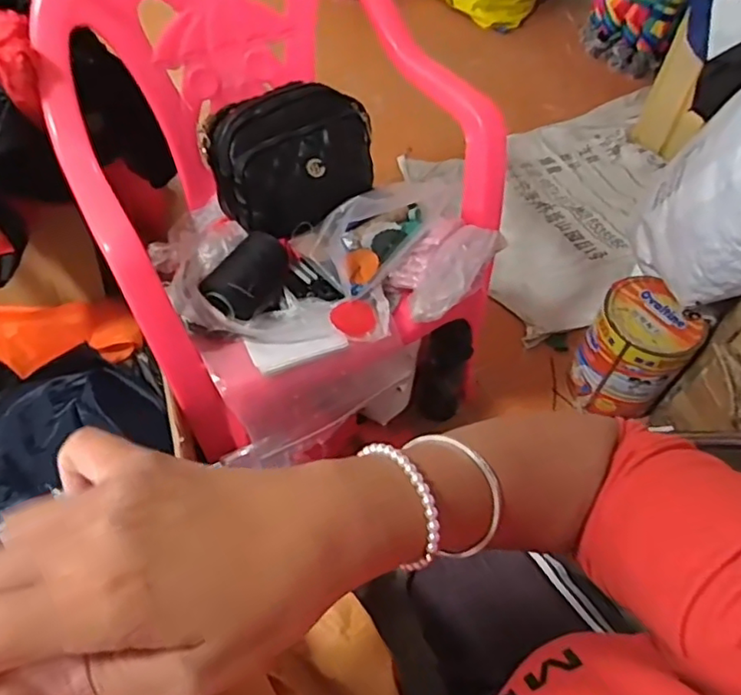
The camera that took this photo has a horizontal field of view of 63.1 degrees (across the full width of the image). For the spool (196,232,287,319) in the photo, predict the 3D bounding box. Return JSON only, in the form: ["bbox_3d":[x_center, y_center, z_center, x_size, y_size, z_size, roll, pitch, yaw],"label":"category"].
[{"bbox_3d":[-0.149,-0.086,0.728,0.069,0.060,0.118,18,55,10],"label":"spool"}]

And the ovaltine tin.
[{"bbox_3d":[0.430,0.012,1.003,0.150,0.213,0.132,32,59,18],"label":"ovaltine tin"}]

